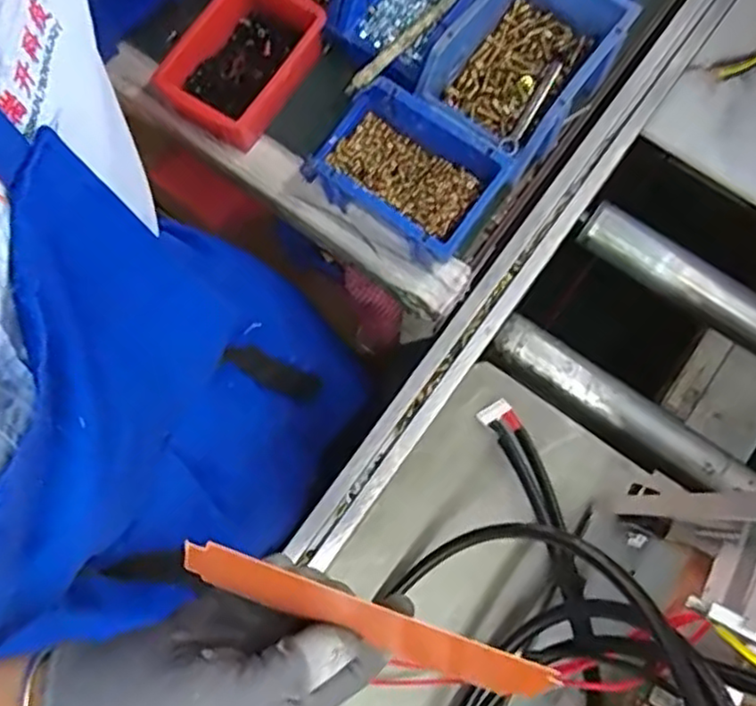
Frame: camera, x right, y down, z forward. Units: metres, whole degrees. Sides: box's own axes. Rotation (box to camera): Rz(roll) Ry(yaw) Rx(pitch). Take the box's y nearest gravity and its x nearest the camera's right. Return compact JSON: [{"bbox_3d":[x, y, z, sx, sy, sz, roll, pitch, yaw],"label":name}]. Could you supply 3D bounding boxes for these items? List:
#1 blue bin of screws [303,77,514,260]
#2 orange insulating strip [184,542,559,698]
[{"bbox_3d":[0.022,-0.155,0.585,0.156,0.063,0.102,37,81,9],"label":"blue bin of screws"},{"bbox_3d":[-0.007,0.127,0.319,0.173,0.068,0.005,22,52,-2],"label":"orange insulating strip"}]

